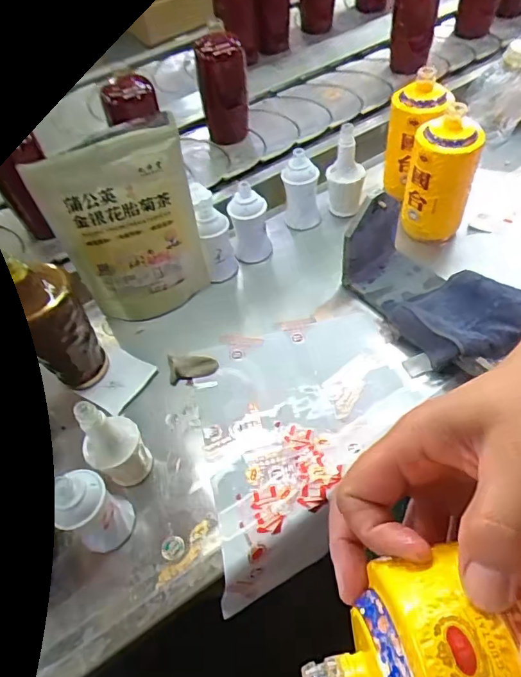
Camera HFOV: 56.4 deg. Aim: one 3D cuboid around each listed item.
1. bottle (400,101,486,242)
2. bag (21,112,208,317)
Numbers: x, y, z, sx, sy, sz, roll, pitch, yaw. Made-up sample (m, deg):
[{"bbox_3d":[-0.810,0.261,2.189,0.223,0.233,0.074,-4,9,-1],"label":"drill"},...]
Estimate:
[{"bbox_3d":[0.254,-0.225,0.682,0.094,0.170,0.076,12,57,11],"label":"bottle"},{"bbox_3d":[-0.159,-0.132,0.617,0.175,0.238,0.067,-26,58,-15],"label":"bag"}]

